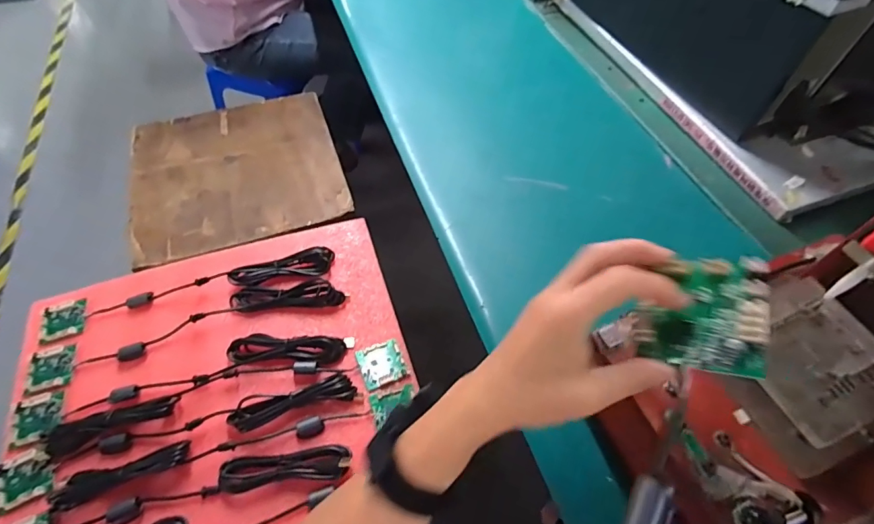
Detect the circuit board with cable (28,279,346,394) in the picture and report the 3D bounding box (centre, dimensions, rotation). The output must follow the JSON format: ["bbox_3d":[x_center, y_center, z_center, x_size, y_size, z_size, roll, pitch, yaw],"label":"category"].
[{"bbox_3d":[-0.338,0.085,0.602,0.405,0.028,0.059,-16,57,-11],"label":"circuit board with cable"}]

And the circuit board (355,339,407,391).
[{"bbox_3d":[-0.074,0.137,0.589,0.058,0.009,0.056,-20,58,-14],"label":"circuit board"}]

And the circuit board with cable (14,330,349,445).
[{"bbox_3d":[-0.318,0.145,0.564,0.405,0.019,0.071,-14,57,-10],"label":"circuit board with cable"}]

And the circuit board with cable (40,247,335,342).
[{"bbox_3d":[-0.351,0.039,0.629,0.396,0.024,0.052,-12,57,-9],"label":"circuit board with cable"}]

